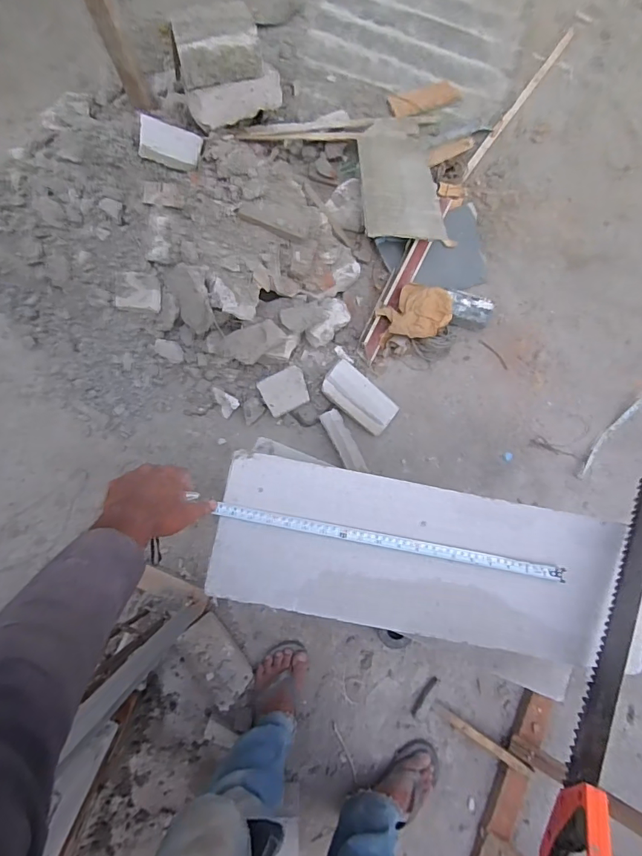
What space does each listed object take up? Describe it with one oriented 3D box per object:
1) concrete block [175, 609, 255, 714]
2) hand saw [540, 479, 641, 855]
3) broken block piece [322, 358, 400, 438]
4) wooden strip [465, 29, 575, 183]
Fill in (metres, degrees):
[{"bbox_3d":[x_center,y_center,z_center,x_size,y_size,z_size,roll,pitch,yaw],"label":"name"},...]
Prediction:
[{"bbox_3d":[-0.241,0.534,1.009,0.103,0.034,0.189,-35,84,-7],"label":"concrete block"},{"bbox_3d":[0.350,0.305,0.532,0.027,0.103,0.549,25,73,2],"label":"hand saw"},{"bbox_3d":[0.096,-0.074,1.096,0.191,0.050,0.097,38,82,4],"label":"broken block piece"},{"bbox_3d":[0.584,-0.959,1.292,0.030,0.014,0.613,36,82,4],"label":"wooden strip"}]

